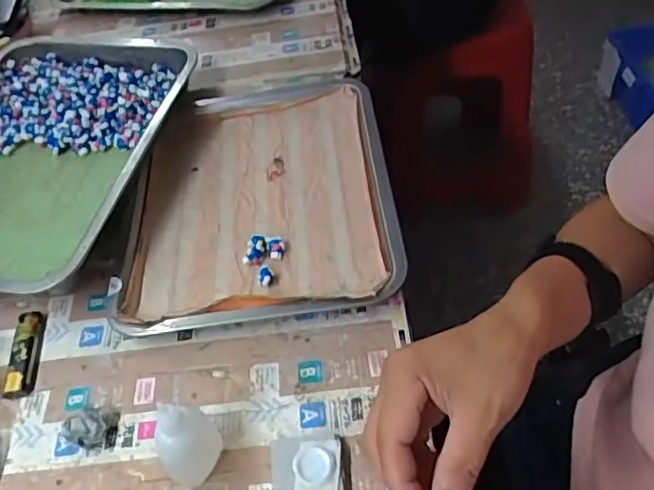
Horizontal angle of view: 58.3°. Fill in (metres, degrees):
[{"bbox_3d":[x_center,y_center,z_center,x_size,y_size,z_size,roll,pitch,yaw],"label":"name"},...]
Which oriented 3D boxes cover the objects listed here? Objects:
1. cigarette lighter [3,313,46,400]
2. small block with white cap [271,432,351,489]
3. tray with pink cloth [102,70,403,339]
[{"bbox_3d":[-0.264,0.094,0.510,0.019,0.015,0.080,-11,50,-3],"label":"cigarette lighter"},{"bbox_3d":[-0.012,0.160,0.417,0.054,0.015,0.052,-8,50,0],"label":"small block with white cap"},{"bbox_3d":[-0.066,-0.051,0.596,0.258,0.042,0.302,-6,50,1],"label":"tray with pink cloth"}]

